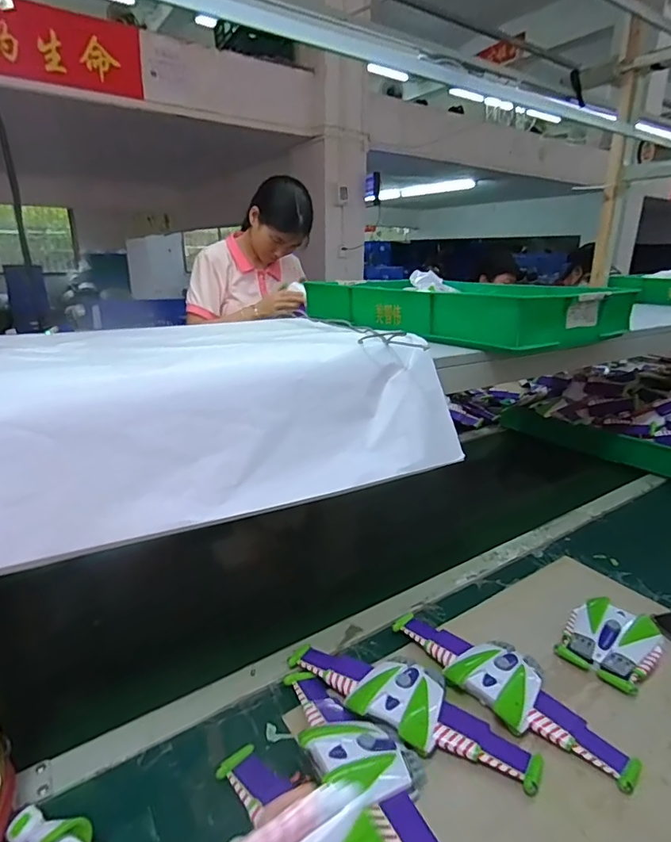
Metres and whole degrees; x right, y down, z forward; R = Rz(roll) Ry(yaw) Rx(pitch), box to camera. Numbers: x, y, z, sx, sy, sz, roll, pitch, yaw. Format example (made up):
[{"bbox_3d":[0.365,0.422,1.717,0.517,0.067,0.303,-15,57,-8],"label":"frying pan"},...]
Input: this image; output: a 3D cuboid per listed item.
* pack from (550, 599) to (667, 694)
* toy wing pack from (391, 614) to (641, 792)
[{"bbox_3d":[0.368,0.284,0.632,0.104,0.038,0.136,18,25,39],"label":"pack"},{"bbox_3d":[0.198,0.308,0.569,0.100,0.043,0.294,-16,26,-40],"label":"toy wing pack"}]

